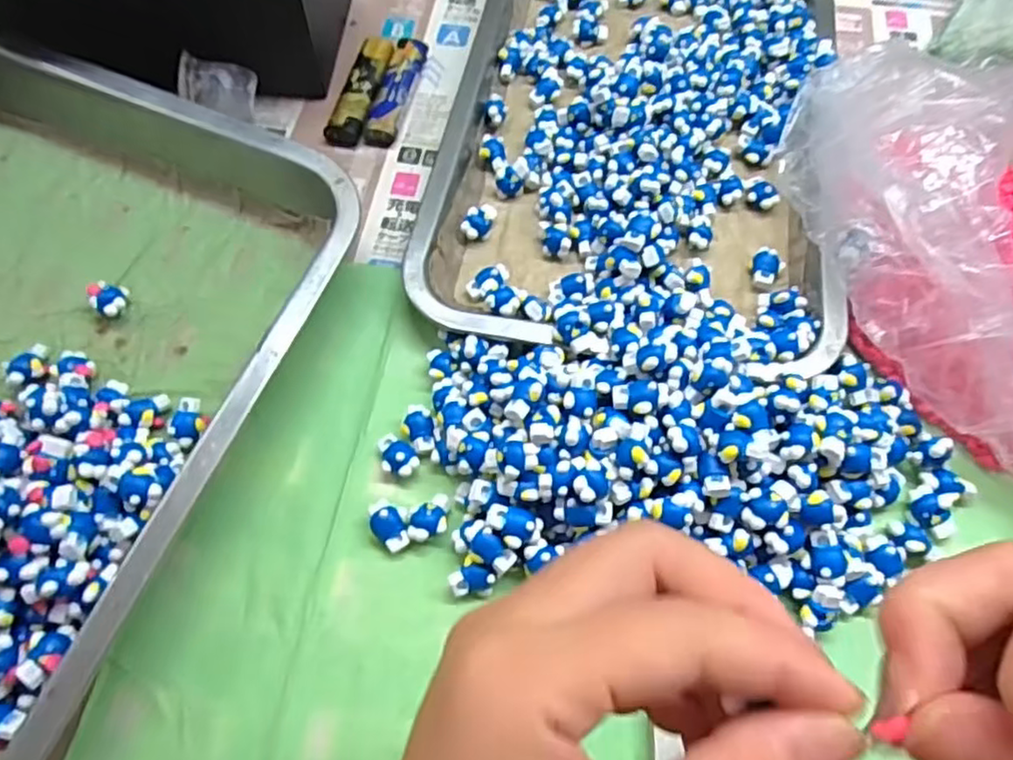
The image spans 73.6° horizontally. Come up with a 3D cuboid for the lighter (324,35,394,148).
[{"bbox_3d":[-0.085,-0.172,0.402,0.020,0.012,0.080,14,64,6],"label":"lighter"}]

